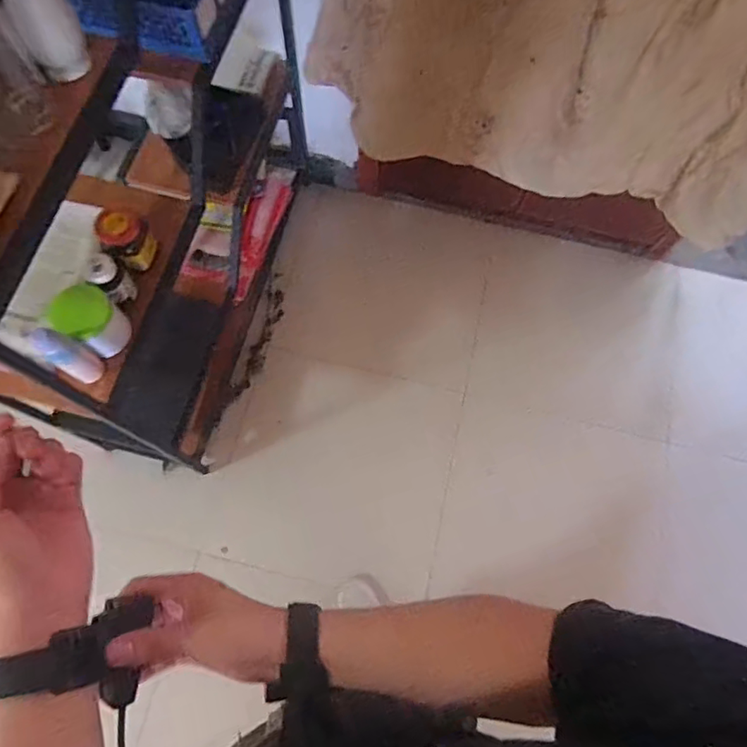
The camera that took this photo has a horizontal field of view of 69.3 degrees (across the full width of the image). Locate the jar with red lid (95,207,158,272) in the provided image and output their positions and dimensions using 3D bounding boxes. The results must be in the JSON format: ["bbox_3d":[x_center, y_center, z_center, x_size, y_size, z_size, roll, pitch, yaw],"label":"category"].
[{"bbox_3d":[-0.424,-0.226,0.911,0.081,0.085,0.082,16,71,3],"label":"jar with red lid"}]

